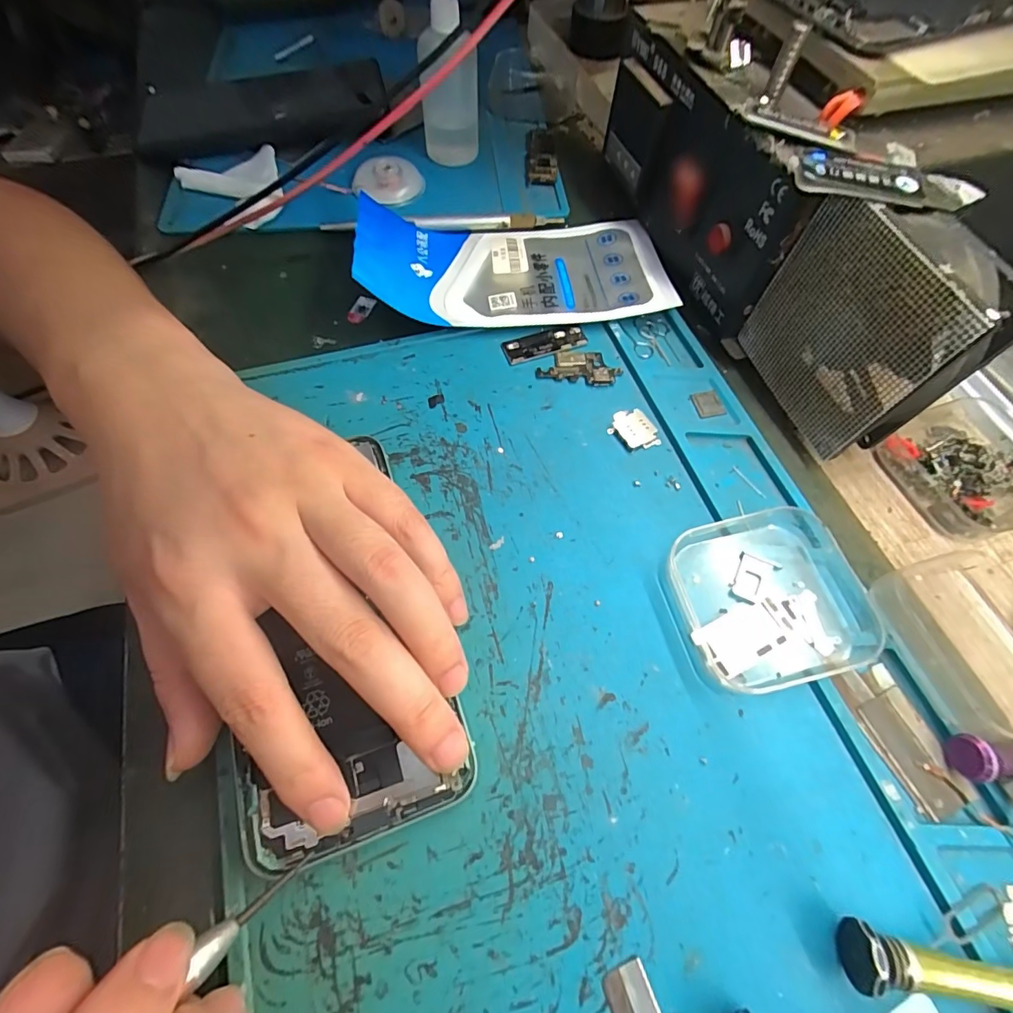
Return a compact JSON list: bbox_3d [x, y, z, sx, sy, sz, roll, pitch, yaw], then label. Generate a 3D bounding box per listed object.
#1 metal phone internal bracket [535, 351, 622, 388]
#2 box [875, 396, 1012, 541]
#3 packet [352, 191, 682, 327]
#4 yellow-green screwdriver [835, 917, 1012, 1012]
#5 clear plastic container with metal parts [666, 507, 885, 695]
[{"bbox_3d":[0.037,-0.071,0.244,0.041,0.004,0.021,10,63,3],"label":"metal phone internal bracket"},{"bbox_3d":[0.216,-0.020,0.220,0.063,0.020,0.062,-25,66,-14],"label":"box"},{"bbox_3d":[0.003,-0.137,0.262,0.162,0.029,0.083,-3,63,-3],"label":"packet"},{"bbox_3d":[0.154,0.138,0.134,0.116,0.017,0.015,12,63,4],"label":"yellow-green screwdriver"},{"bbox_3d":[0.105,0.033,0.187,0.072,0.018,0.064,-13,64,-8],"label":"clear plastic container with metal parts"}]

